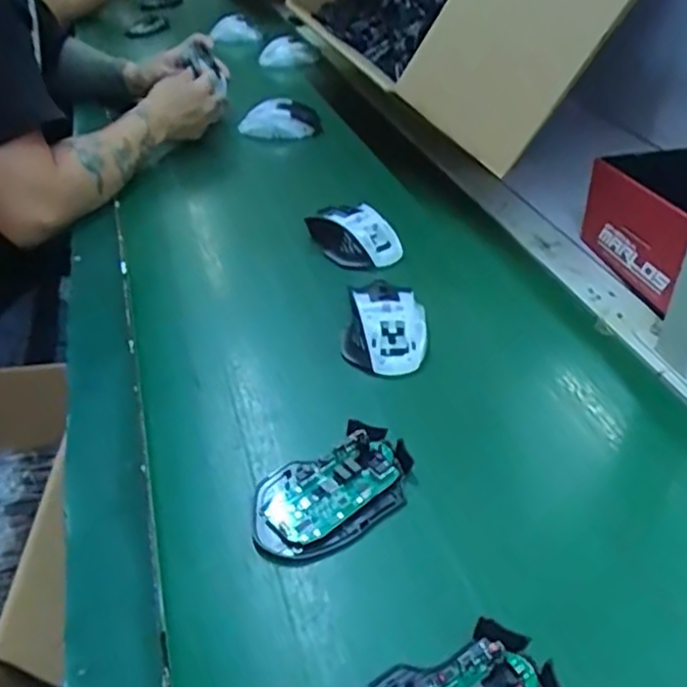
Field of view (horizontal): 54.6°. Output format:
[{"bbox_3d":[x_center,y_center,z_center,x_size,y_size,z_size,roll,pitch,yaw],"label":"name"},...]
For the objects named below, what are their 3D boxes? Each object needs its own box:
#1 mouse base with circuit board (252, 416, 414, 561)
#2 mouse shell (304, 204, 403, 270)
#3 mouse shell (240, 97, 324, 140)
[{"bbox_3d":[-0.007,0.096,0.435,0.111,0.021,0.071,-21,43,-22],"label":"mouse base with circuit board"},{"bbox_3d":[0.011,-0.111,0.668,0.066,0.044,0.103,-25,44,-26],"label":"mouse shell"},{"bbox_3d":[-0.085,-0.291,0.874,0.109,0.051,0.052,4,39,7],"label":"mouse shell"}]

